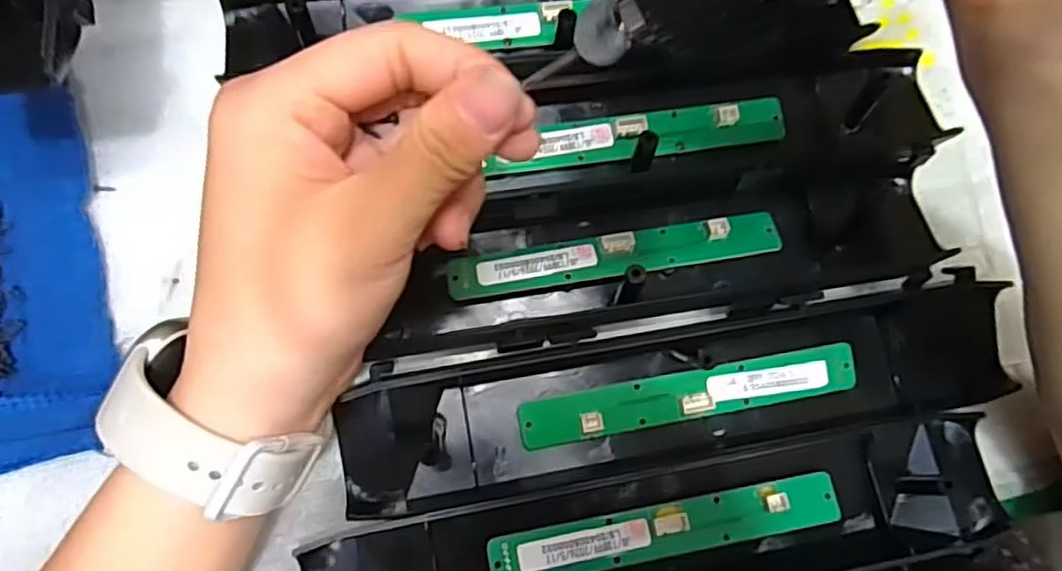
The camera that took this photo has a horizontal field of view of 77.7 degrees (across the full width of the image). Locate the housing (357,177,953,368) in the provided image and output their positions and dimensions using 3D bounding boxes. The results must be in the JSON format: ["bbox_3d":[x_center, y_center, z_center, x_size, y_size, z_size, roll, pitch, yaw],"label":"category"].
[{"bbox_3d":[0.059,-0.010,0.266,0.234,0.020,0.049,-8,81,-6],"label":"housing"}]

